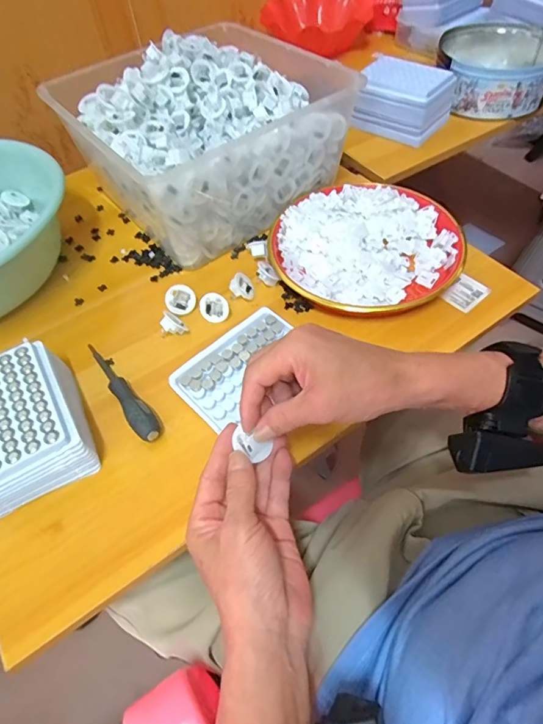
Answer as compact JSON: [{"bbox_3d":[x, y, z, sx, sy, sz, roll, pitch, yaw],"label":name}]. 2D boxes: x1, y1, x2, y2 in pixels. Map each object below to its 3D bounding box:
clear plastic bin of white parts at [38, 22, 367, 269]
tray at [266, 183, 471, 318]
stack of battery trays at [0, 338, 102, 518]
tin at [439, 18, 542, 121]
[{"bbox_3d":[-0.086,-0.294,0.577,0.290,0.138,0.264,-36,59,-20],"label":"clear plastic bin of white parts"},{"bbox_3d":[0.111,-0.139,0.533,0.215,0.033,0.203,-2,54,3],"label":"tray"},{"bbox_3d":[-0.224,0.057,0.399,0.097,0.056,0.132,-26,56,-14],"label":"stack of battery trays"},{"bbox_3d":[0.369,-0.478,0.730,0.171,0.078,0.182,-2,54,3],"label":"tin"}]

